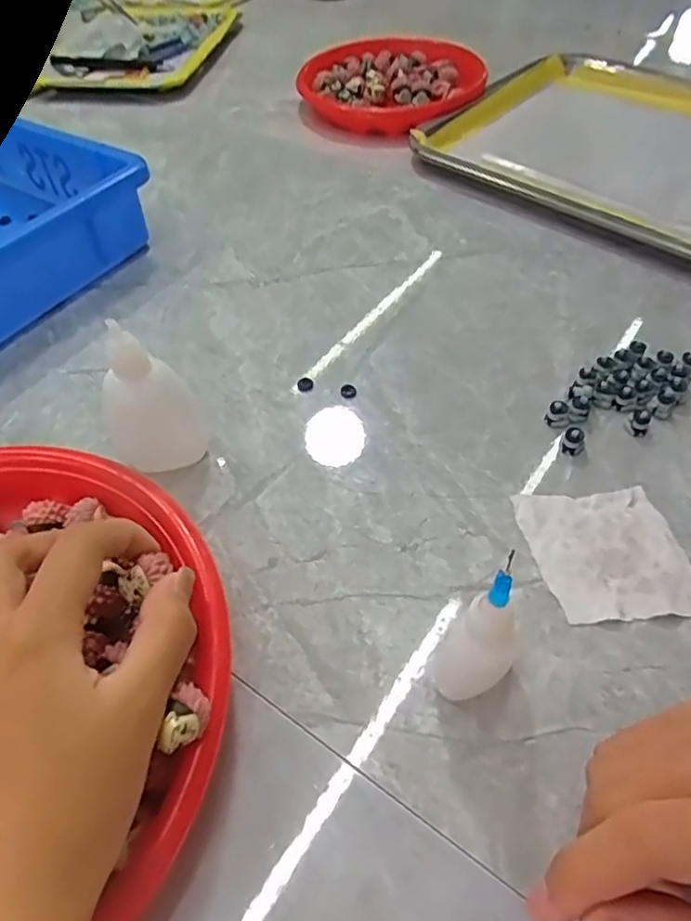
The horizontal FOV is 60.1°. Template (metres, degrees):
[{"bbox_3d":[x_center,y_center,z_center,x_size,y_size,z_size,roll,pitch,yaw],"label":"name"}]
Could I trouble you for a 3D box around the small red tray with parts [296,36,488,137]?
[{"bbox_3d":[0.045,-0.359,0.571,0.162,0.034,0.152,18,55,16],"label":"small red tray with parts"}]

